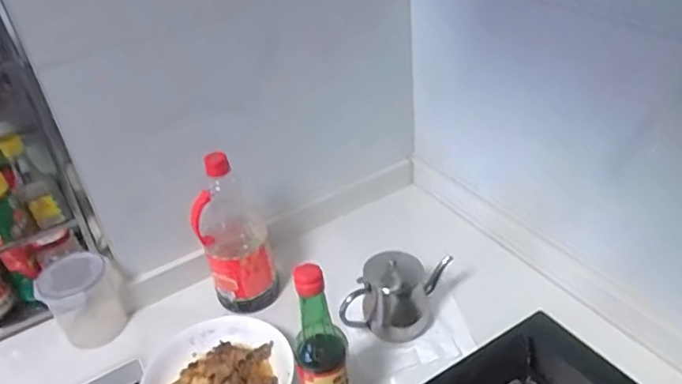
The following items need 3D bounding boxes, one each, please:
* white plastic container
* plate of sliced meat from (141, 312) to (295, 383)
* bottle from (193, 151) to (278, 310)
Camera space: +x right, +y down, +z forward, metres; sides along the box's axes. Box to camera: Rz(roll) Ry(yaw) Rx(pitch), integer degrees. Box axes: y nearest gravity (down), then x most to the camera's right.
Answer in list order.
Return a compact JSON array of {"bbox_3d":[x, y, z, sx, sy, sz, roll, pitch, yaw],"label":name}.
[{"bbox_3d":[-0.401,0.164,0.916,0.116,0.117,0.103,-22,41,-23],"label":"white plastic container"},{"bbox_3d":[-0.168,0.251,0.798,0.205,0.052,0.203,-3,37,2],"label":"plate of sliced meat"},{"bbox_3d":[-0.162,0.055,0.872,0.102,0.255,0.090,-16,39,-16],"label":"bottle"}]

